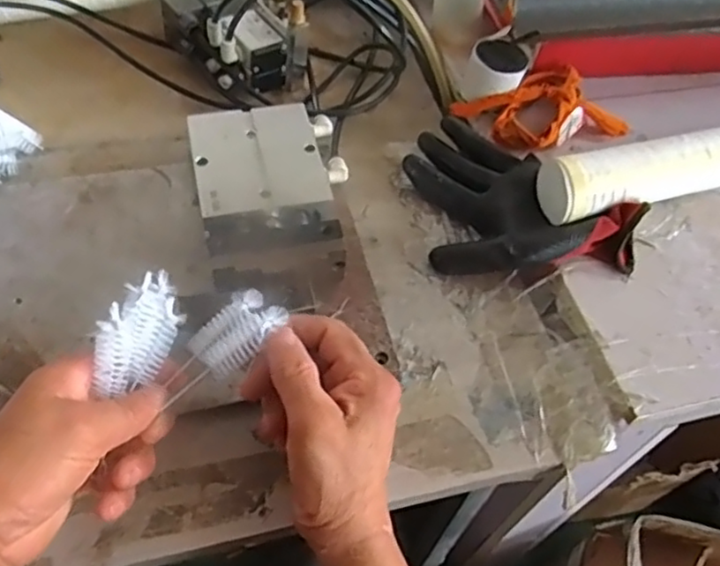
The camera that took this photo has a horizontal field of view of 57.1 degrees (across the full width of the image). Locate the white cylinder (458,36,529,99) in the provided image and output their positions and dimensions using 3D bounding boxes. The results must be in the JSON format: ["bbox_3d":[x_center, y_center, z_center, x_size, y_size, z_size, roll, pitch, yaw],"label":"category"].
[{"bbox_3d":[0.119,-0.187,0.590,0.052,0.041,0.049,20,57,9],"label":"white cylinder"}]

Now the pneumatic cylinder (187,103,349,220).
[{"bbox_3d":[-0.072,-0.089,0.521,0.116,0.039,0.109,-9,56,-12],"label":"pneumatic cylinder"}]

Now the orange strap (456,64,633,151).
[{"bbox_3d":[0.162,-0.154,0.590,0.124,0.028,0.090,-22,61,-18],"label":"orange strap"}]

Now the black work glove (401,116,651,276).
[{"bbox_3d":[0.121,-0.060,0.521,0.194,0.036,0.133,24,58,12],"label":"black work glove"}]

